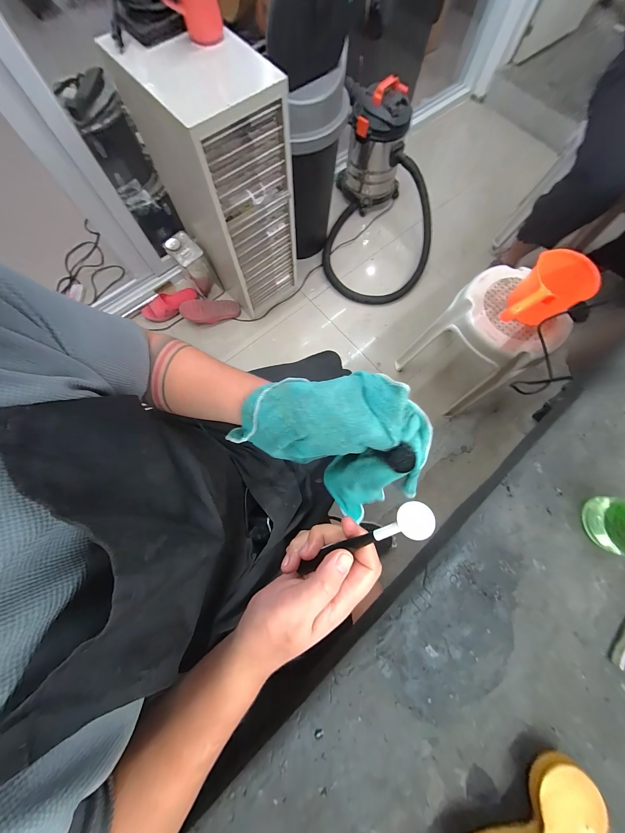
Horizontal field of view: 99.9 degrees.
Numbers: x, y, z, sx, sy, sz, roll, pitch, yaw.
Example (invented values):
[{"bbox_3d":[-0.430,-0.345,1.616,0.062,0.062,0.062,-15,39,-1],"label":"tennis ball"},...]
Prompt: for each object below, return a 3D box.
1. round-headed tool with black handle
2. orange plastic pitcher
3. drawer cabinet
[{"bbox_3d":[0.038,0.107,0.227,0.135,0.010,0.025,-36,74,30],"label":"round-headed tool with black handle"},{"bbox_3d":[0.585,-0.294,0.690,0.141,0.124,0.255,44,79,9],"label":"orange plastic pitcher"},{"bbox_3d":[-0.311,-0.781,0.984,0.438,0.704,0.286,44,79,9],"label":"drawer cabinet"}]

